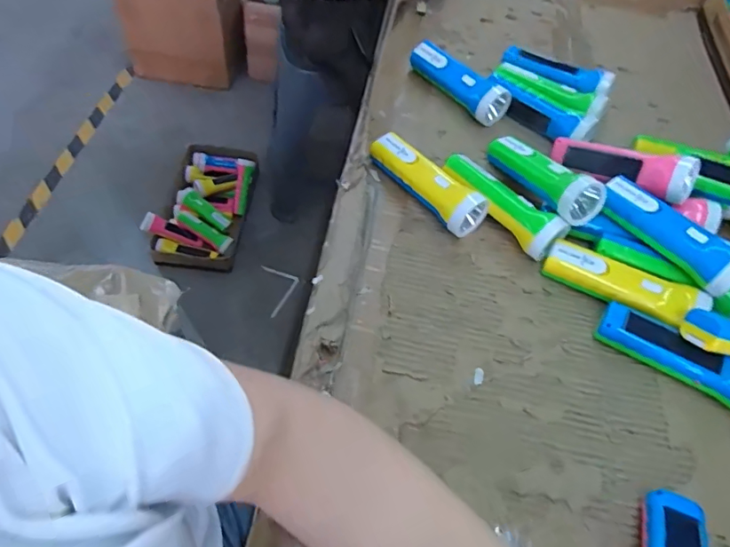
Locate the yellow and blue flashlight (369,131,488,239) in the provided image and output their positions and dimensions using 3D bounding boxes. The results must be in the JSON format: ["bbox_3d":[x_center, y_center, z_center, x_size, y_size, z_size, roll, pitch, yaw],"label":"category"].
[{"bbox_3d":[0.071,-0.113,0.607,0.163,0.049,0.056,41,62,20],"label":"yellow and blue flashlight"}]

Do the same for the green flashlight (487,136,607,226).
[{"bbox_3d":[0.212,-0.123,0.607,0.051,0.053,0.168,-21,44,-16],"label":"green flashlight"}]

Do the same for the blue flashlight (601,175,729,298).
[{"bbox_3d":[0.324,-0.047,0.528,0.044,0.048,0.161,-30,66,-24],"label":"blue flashlight"}]

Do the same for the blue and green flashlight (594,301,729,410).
[{"bbox_3d":[0.321,0.081,0.502,0.168,0.053,0.053,34,59,17],"label":"blue and green flashlight"}]

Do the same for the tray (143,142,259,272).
[{"bbox_3d":[-0.466,-0.211,1.464,0.239,0.106,0.429,10,57,-1],"label":"tray"}]

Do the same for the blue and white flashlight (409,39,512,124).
[{"bbox_3d":[0.129,-0.277,0.718,0.052,0.049,0.162,-37,67,-26],"label":"blue and white flashlight"}]

